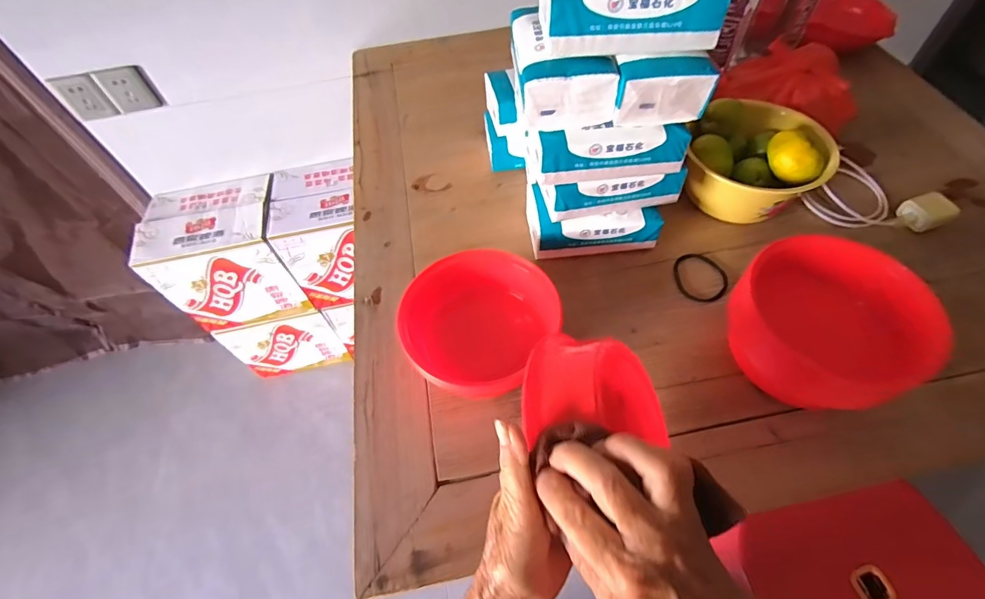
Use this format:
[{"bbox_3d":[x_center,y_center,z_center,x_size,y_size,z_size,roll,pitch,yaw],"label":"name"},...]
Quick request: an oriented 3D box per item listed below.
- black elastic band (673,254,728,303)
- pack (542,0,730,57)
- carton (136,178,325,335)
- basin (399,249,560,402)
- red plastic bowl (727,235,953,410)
[{"bbox_3d":[0.262,-0.028,0.568,0.062,0.006,0.074,-3,56,2],"label":"black elastic band"},{"bbox_3d":[0.125,-0.275,0.419,0.159,0.056,0.080,-3,56,2],"label":"pack"},{"bbox_3d":[-0.664,-0.111,1.168,0.300,0.292,0.226,-13,56,-4],"label":"carton"},{"bbox_3d":[-0.017,0.028,0.497,0.147,0.082,0.156,-2,56,3],"label":"basin"},{"bbox_3d":[0.336,0.031,0.463,0.160,0.100,0.163,-2,56,3],"label":"red plastic bowl"}]

